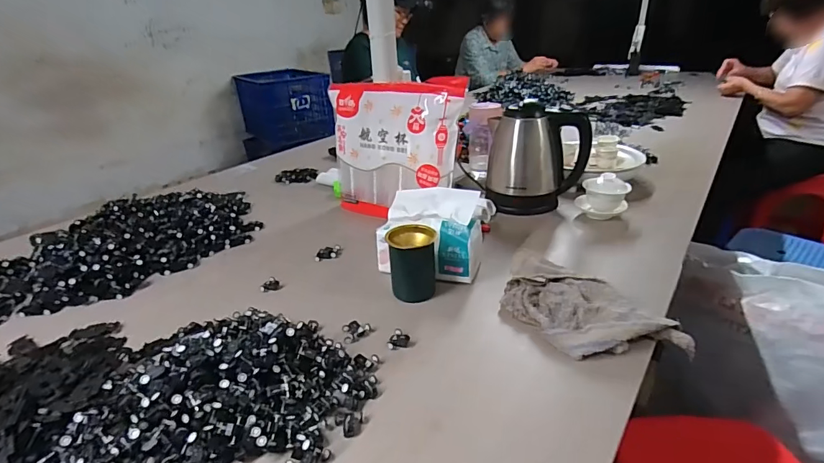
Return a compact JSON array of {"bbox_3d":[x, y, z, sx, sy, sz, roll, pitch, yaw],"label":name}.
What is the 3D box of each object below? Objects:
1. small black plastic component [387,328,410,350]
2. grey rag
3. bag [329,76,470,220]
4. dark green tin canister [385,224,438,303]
[{"bbox_3d":[-0.017,0.146,0.593,0.025,0.012,0.029,10,30,23],"label":"small black plastic component"},{"bbox_3d":[0.227,0.107,0.599,0.132,0.045,0.246,-24,34,-35],"label":"grey rag"},{"bbox_3d":[-0.045,-0.168,0.920,0.303,0.259,0.069,15,32,30],"label":"bag"},{"bbox_3d":[0.002,0.051,0.691,0.073,0.101,0.066,1,28,8],"label":"dark green tin canister"}]

